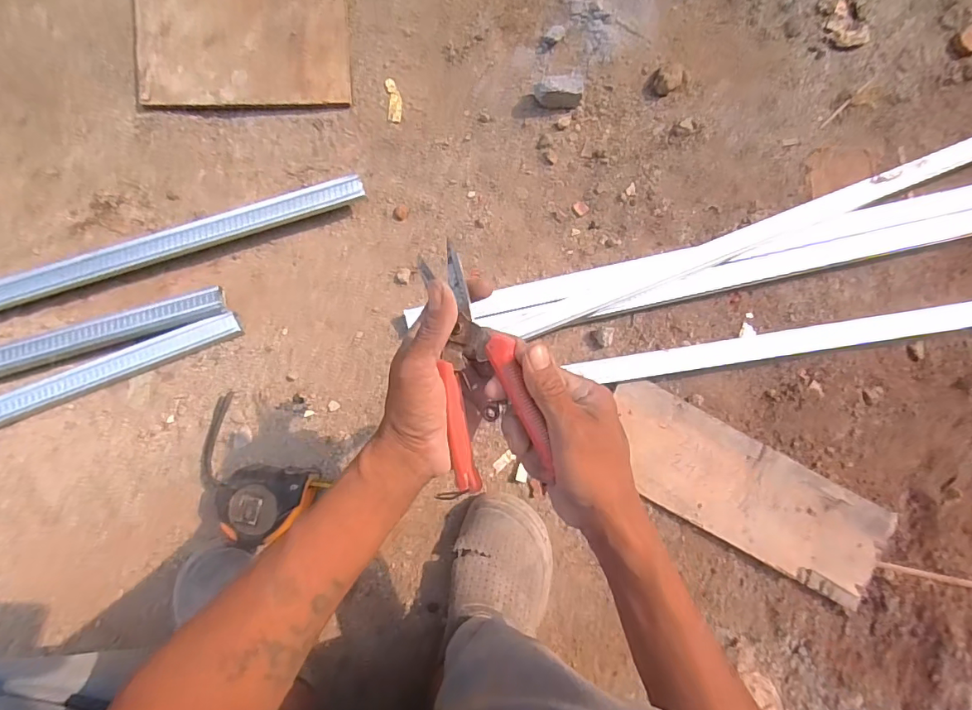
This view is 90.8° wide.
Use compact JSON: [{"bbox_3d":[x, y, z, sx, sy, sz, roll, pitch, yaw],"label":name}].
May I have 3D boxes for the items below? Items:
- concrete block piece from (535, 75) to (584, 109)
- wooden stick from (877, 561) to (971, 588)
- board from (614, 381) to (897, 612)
[{"bbox_3d":[0.088,-0.319,0.586,0.058,0.037,0.030,-7,87,-5],"label":"concrete block piece"},{"bbox_3d":[0.539,0.257,0.544,0.199,0.007,0.009,12,82,-2],"label":"wooden stick"},{"bbox_3d":[0.290,0.153,0.544,0.330,0.020,0.114,29,82,1],"label":"board"}]

